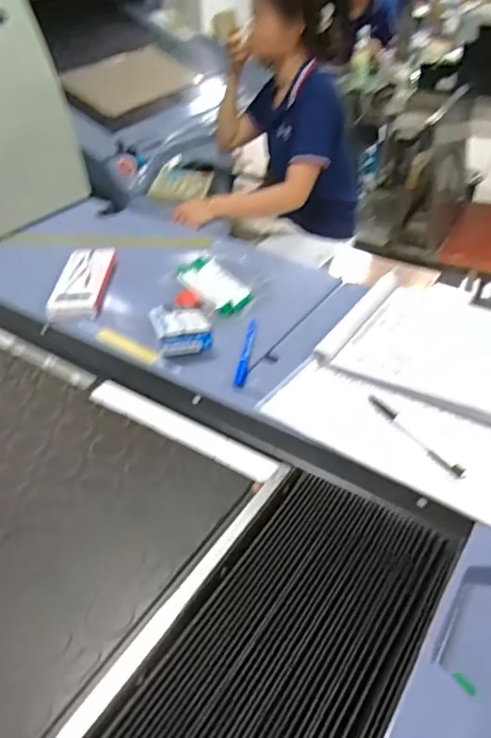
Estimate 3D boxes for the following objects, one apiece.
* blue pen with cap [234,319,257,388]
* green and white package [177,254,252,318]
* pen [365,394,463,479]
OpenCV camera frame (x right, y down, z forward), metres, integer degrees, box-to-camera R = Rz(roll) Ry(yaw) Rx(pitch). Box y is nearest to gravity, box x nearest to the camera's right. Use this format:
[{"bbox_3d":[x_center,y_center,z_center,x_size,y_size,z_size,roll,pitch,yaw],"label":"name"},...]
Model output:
[{"bbox_3d":[0.001,-0.023,0.727,0.014,0.011,0.138,5,39,7],"label":"blue pen with cap"},{"bbox_3d":[-0.051,-0.136,0.886,0.072,0.014,0.163,-21,43,-23],"label":"green and white package"},{"bbox_3d":[0.180,0.070,0.599,0.015,0.009,0.139,-23,44,-25],"label":"pen"}]

